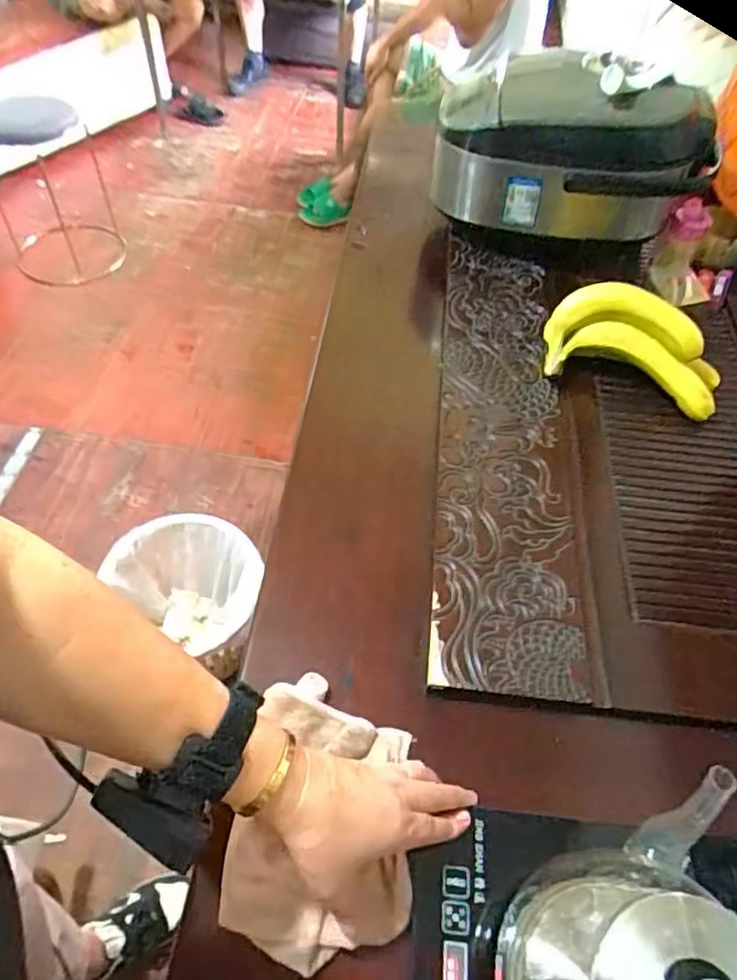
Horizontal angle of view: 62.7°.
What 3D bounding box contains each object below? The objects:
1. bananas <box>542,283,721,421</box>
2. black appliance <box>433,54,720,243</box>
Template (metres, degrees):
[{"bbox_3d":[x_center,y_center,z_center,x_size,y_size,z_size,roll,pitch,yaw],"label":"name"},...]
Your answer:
[{"bbox_3d":[0.313,-0.166,0.707,0.201,0.103,0.069,17,54,8],"label":"bananas"},{"bbox_3d":[0.276,-0.489,0.844,0.344,0.184,0.209,10,52,4],"label":"black appliance"}]

